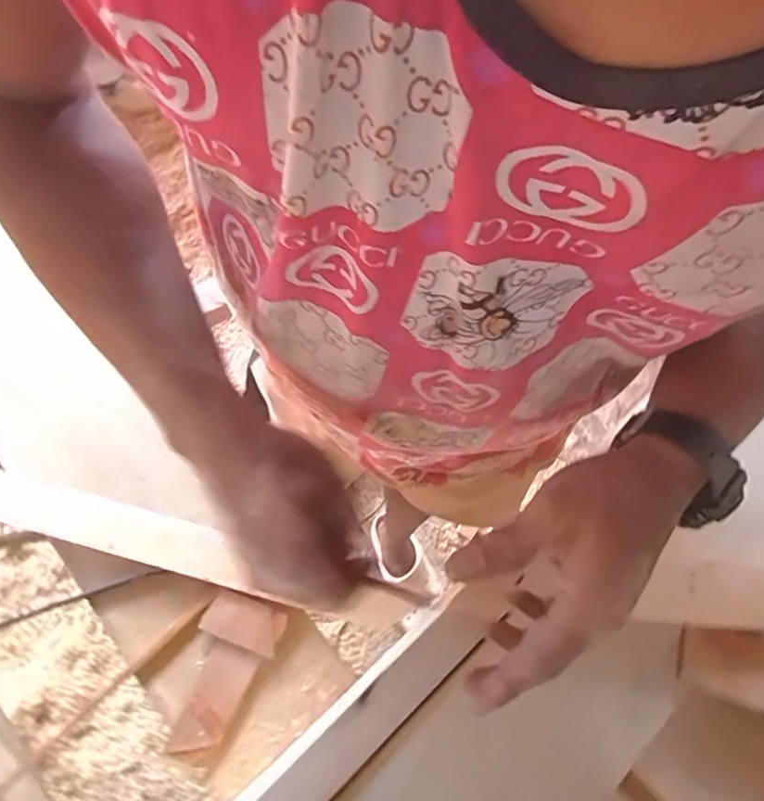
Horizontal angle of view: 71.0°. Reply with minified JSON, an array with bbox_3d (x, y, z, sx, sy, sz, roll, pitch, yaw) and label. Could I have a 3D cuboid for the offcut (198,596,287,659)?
[{"bbox_3d":[-0.132,0.210,0.506,0.076,0.014,0.040,19,66,6],"label":"offcut"}]

